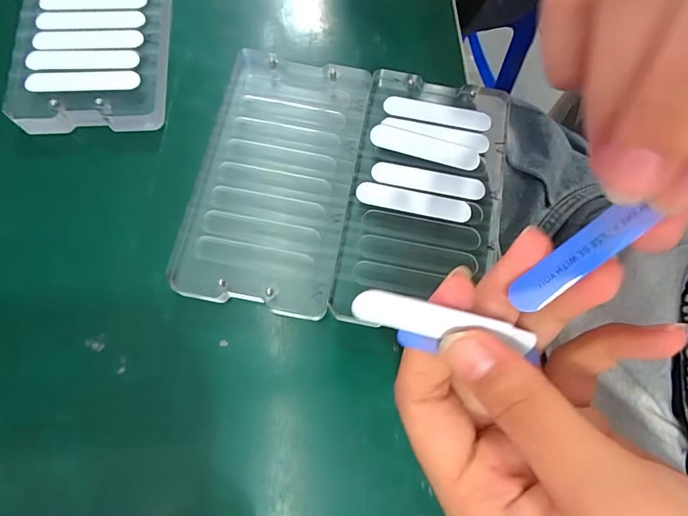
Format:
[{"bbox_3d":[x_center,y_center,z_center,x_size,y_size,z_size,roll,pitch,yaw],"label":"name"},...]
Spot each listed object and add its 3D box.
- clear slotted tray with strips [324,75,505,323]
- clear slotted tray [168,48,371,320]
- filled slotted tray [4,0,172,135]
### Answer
[{"bbox_3d":[0.037,-0.028,0.189,0.066,0.012,0.121,11,75,2],"label":"clear slotted tray with strips"},{"bbox_3d":[-0.031,-0.039,0.189,0.067,0.011,0.123,10,75,2],"label":"clear slotted tray"},{"bbox_3d":[-0.125,-0.120,0.208,0.070,0.015,0.121,-4,75,-2],"label":"filled slotted tray"}]

